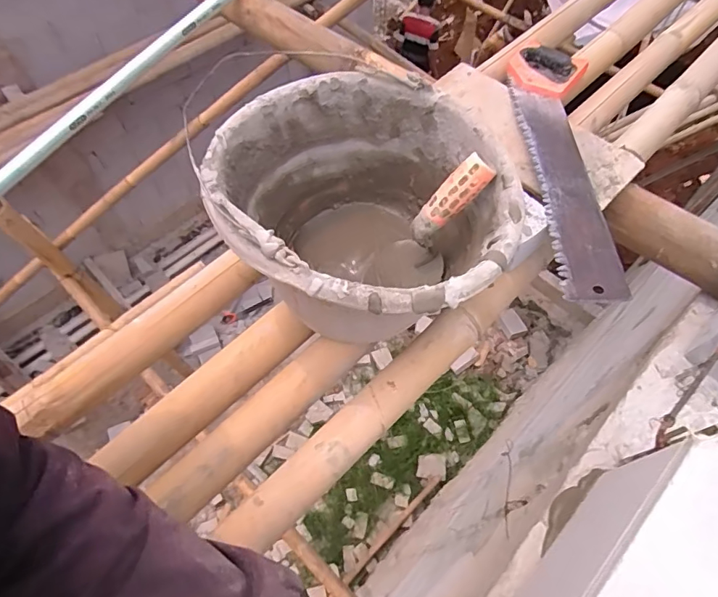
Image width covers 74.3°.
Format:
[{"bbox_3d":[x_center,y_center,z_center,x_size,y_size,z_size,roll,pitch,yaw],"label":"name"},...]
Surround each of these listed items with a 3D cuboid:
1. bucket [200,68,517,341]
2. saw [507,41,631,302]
[{"bbox_3d":[0.006,-0.072,0.491,0.276,0.180,0.247,31,65,16],"label":"bucket"},{"bbox_3d":[0.267,-0.205,0.644,0.112,0.022,0.512,4,54,13],"label":"saw"}]

